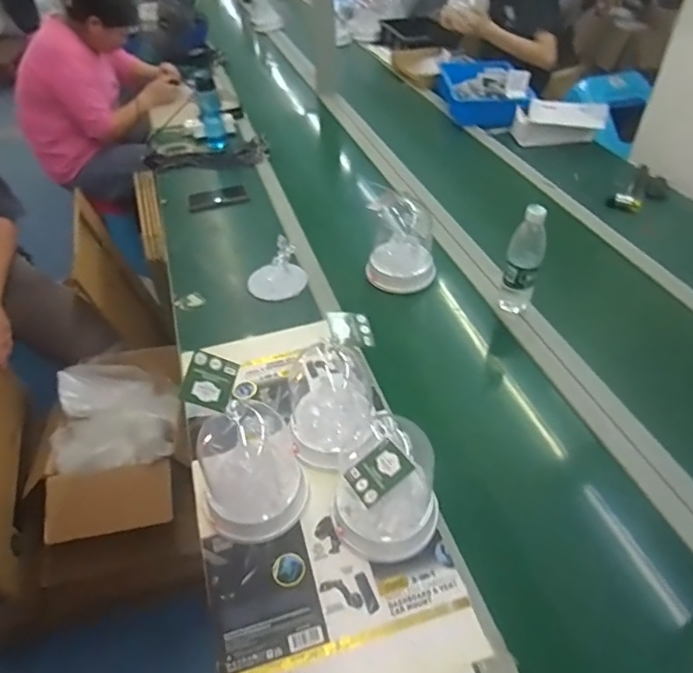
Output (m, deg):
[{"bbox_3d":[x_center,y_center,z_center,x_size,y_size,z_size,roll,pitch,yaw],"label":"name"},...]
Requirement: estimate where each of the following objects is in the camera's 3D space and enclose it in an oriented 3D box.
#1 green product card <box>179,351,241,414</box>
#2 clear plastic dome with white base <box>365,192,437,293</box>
[{"bbox_3d":[-0.178,0.058,0.682,0.062,0.007,0.070,25,63,-22],"label":"green product card"},{"bbox_3d":[0.123,-0.203,1.138,0.151,0.171,0.135,7,44,9],"label":"clear plastic dome with white base"}]

